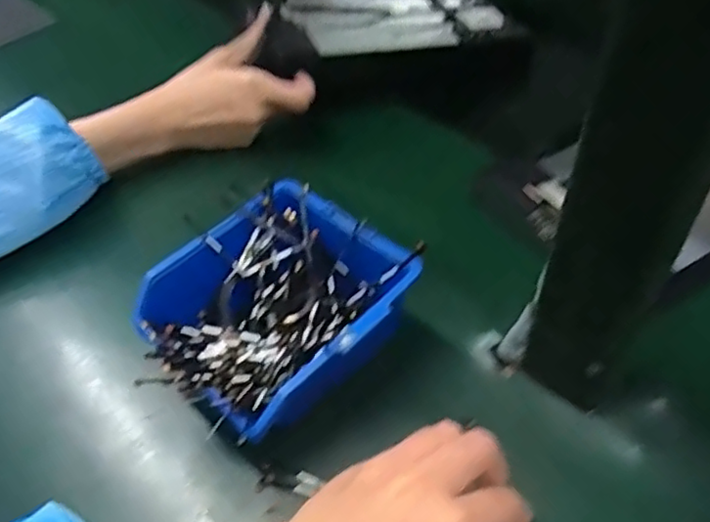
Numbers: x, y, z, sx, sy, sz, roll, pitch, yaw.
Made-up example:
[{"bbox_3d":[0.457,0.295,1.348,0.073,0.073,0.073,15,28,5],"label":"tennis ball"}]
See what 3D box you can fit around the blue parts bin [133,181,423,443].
[{"bbox_3d":[-0.041,0.031,0.350,0.118,0.055,0.129,35,58,30],"label":"blue parts bin"}]

